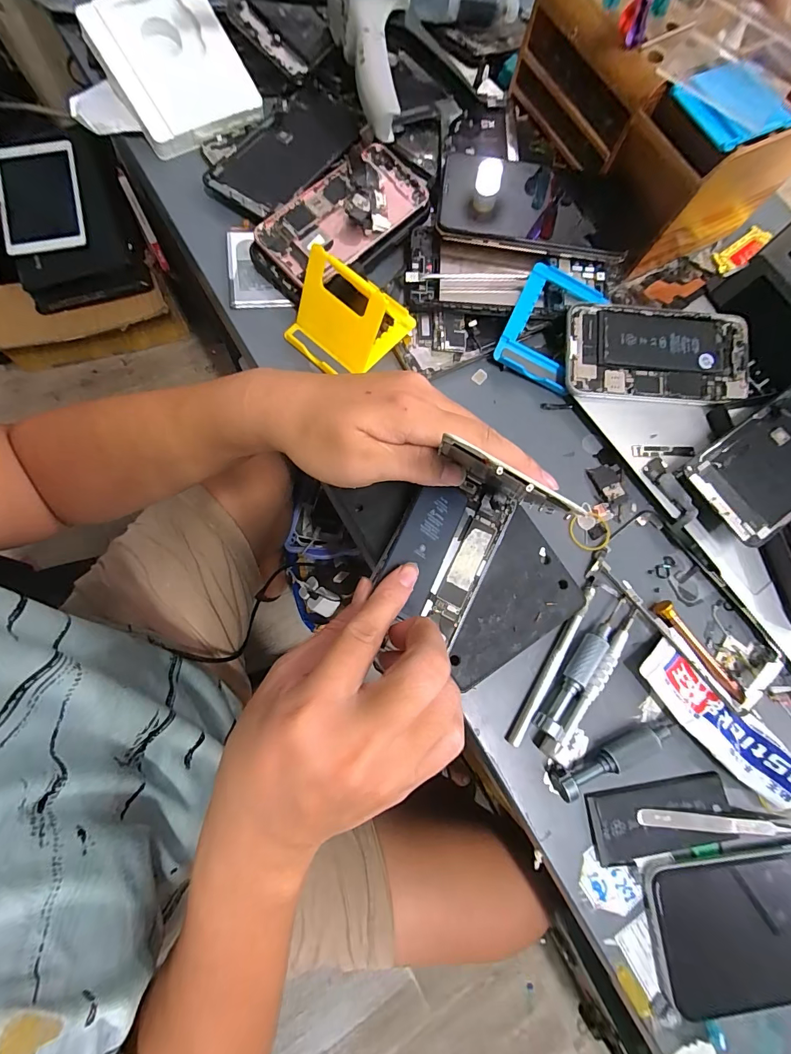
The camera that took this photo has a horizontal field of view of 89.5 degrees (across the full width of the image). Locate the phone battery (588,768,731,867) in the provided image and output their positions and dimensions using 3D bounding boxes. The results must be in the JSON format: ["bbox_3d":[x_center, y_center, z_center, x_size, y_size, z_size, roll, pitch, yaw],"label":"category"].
[{"bbox_3d":[0.172,0.188,0.255,0.094,0.005,0.039,-4,77,-7],"label":"phone battery"}]

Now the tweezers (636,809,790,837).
[{"bbox_3d":[0.217,0.191,0.256,0.122,0.006,0.010,6,76,-4],"label":"tweezers"}]

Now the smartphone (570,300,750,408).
[{"bbox_3d":[0.209,-0.137,0.318,0.148,0.014,0.075,5,76,-5],"label":"smartphone"}]

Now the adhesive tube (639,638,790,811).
[{"bbox_3d":[0.222,0.137,0.263,0.037,0.022,0.135,-42,83,-13],"label":"adhesive tube"}]

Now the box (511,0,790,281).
[{"bbox_3d":[0.213,-0.340,0.325,0.133,0.099,0.206,-28,85,-12],"label":"box"}]

